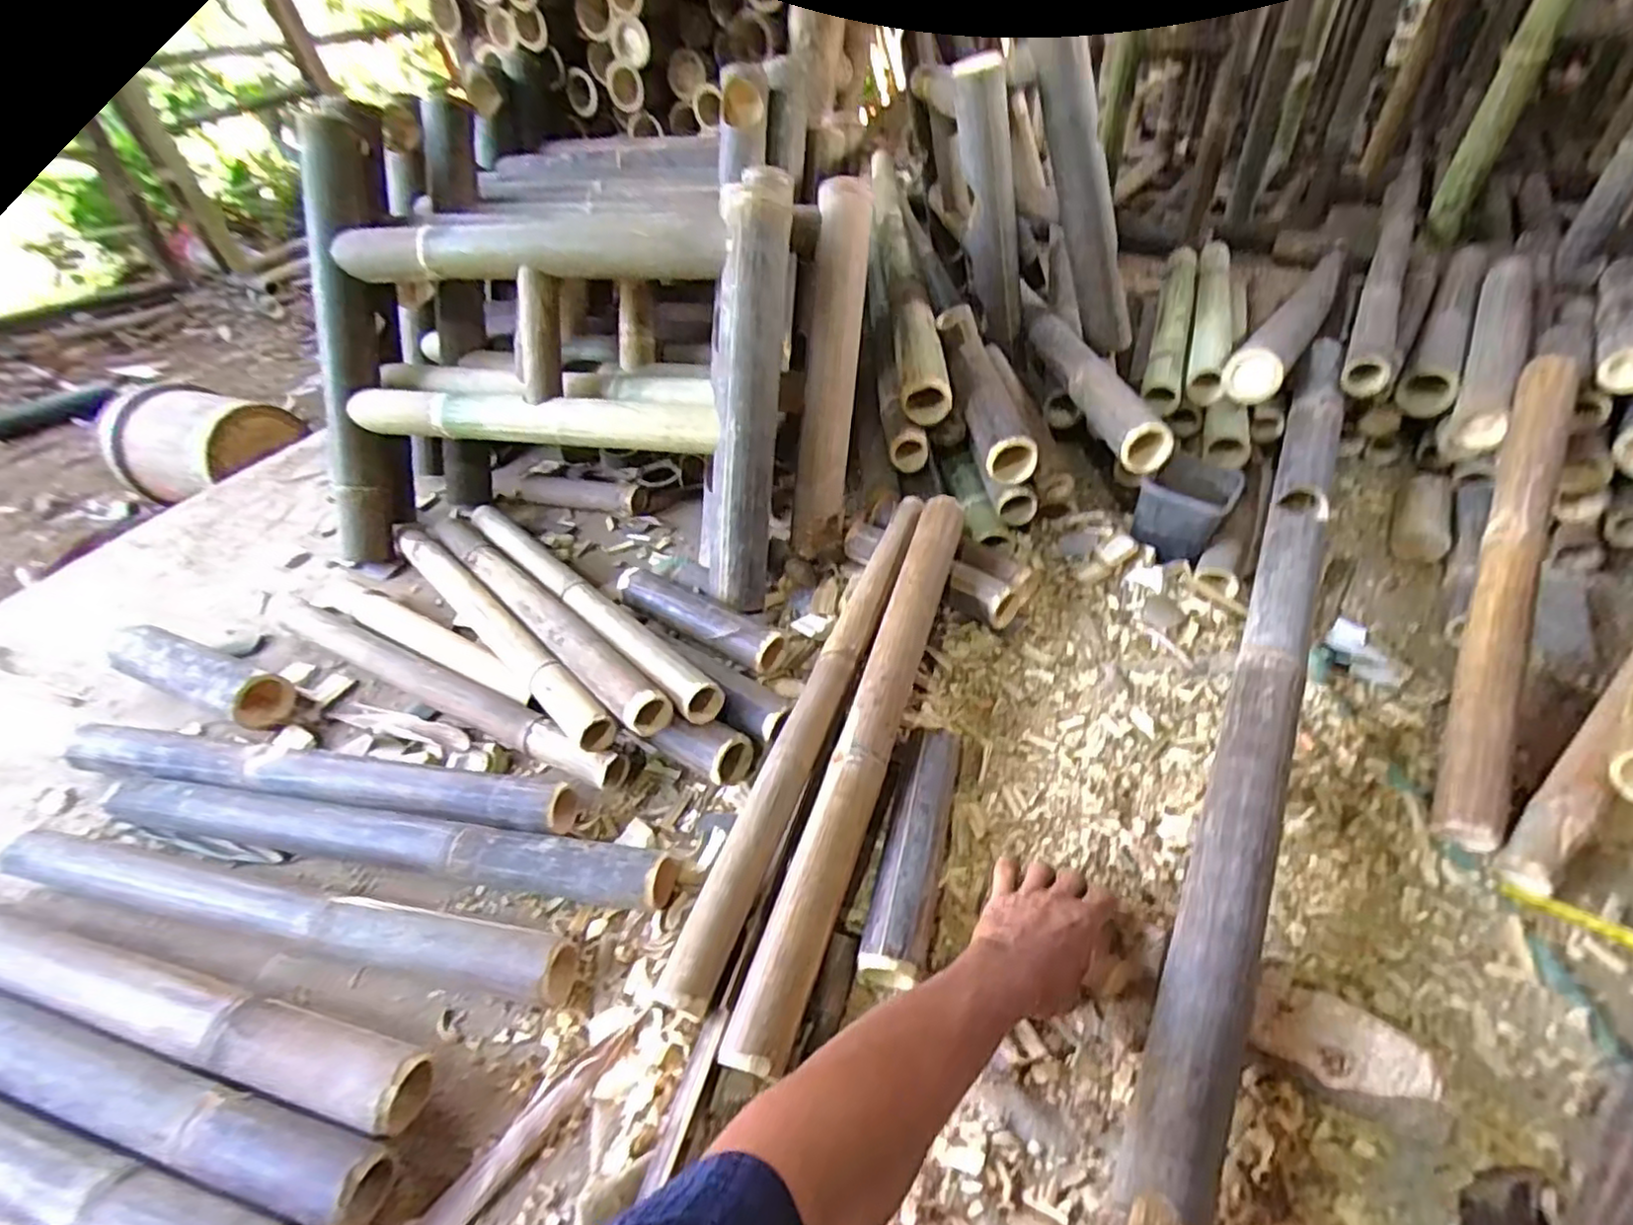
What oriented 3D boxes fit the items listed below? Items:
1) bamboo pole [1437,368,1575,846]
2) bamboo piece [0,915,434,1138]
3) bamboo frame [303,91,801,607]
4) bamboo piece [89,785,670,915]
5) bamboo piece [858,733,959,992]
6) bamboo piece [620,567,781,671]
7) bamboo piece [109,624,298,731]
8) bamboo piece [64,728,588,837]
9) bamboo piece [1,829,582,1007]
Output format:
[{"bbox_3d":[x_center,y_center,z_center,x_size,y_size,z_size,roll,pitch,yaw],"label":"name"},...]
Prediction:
[{"bbox_3d":[0.763,-0.050,0.761,0.053,0.053,0.648,21,68,24],"label":"bamboo pole"},{"bbox_3d":[-0.623,0.339,0.619,0.617,0.049,0.062,8,46,13],"label":"bamboo piece"},{"bbox_3d":[-0.373,-0.380,1.001,0.705,0.477,0.450,7,46,12],"label":"bamboo frame"},{"bbox_3d":[-0.456,0.234,0.718,0.640,0.054,0.054,5,45,10],"label":"bamboo piece"},{"bbox_3d":[0.096,0.227,0.671,0.057,0.053,0.256,9,46,14],"label":"bamboo piece"},{"bbox_3d":[-0.159,-0.002,0.909,0.260,0.049,0.054,24,51,26],"label":"bamboo piece"},{"bbox_3d":[-0.814,0.086,0.915,0.252,0.088,0.075,9,46,14],"label":"bamboo piece"},{"bbox_3d":[-0.563,0.183,0.782,0.605,0.047,0.070,5,45,10],"label":"bamboo piece"},{"bbox_3d":[-0.533,0.291,0.682,0.626,0.053,0.060,7,46,11],"label":"bamboo piece"}]

